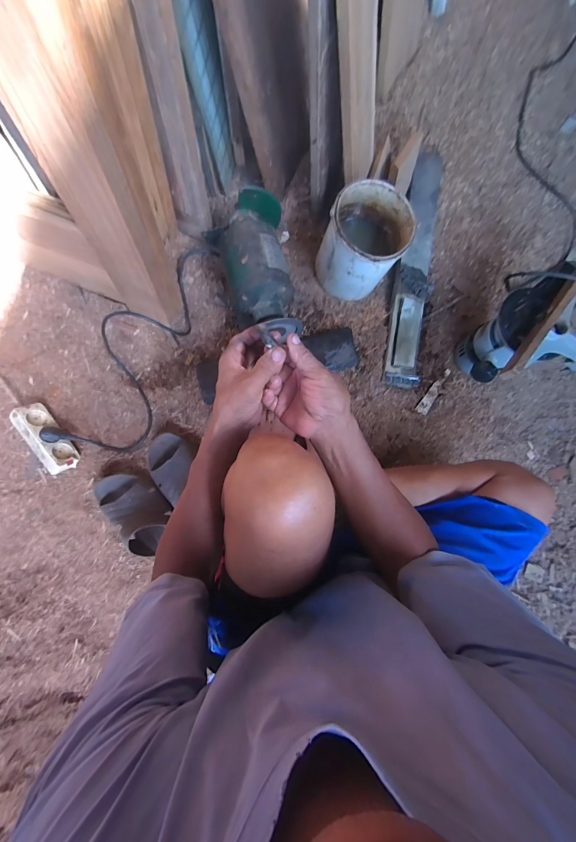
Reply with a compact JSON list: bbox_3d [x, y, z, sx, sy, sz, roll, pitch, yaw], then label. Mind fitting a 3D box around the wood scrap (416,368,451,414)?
[{"bbox_3d":[0.381,-0.077,0.790,0.029,0.005,0.145,37,82,2],"label":"wood scrap"}]

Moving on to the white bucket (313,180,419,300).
[{"bbox_3d":[0.173,-0.409,0.720,0.167,0.183,0.184,32,82,1],"label":"white bucket"}]

